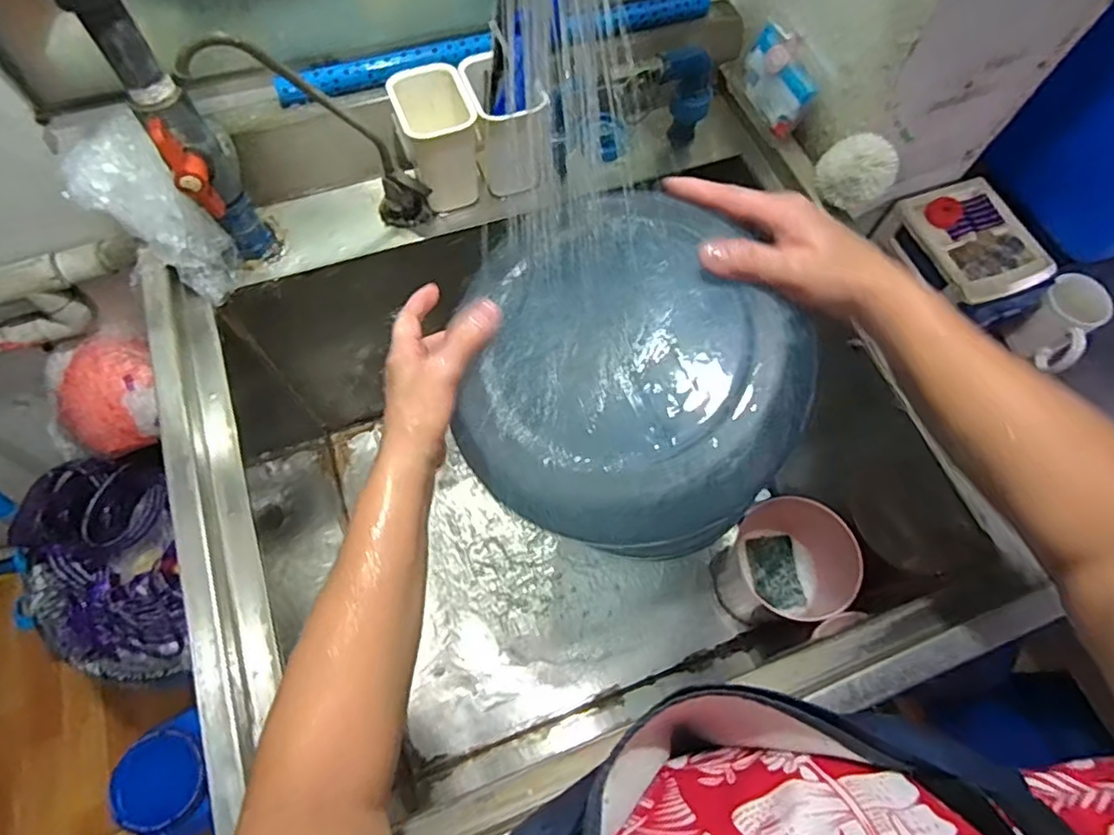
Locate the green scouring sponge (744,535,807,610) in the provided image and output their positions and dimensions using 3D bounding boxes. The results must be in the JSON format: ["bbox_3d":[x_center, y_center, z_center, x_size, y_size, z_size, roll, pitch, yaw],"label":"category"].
[{"bbox_3d":[0.291,0.205,0.803,0.066,0.011,0.090,-5,67,-5],"label":"green scouring sponge"}]

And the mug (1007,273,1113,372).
[{"bbox_3d":[0.673,-0.124,0.816,0.075,0.101,0.092,-40,74,-17],"label":"mug"}]

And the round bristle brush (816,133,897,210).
[{"bbox_3d":[0.303,-0.250,0.618,0.070,0.056,0.046,38,71,13],"label":"round bristle brush"}]

